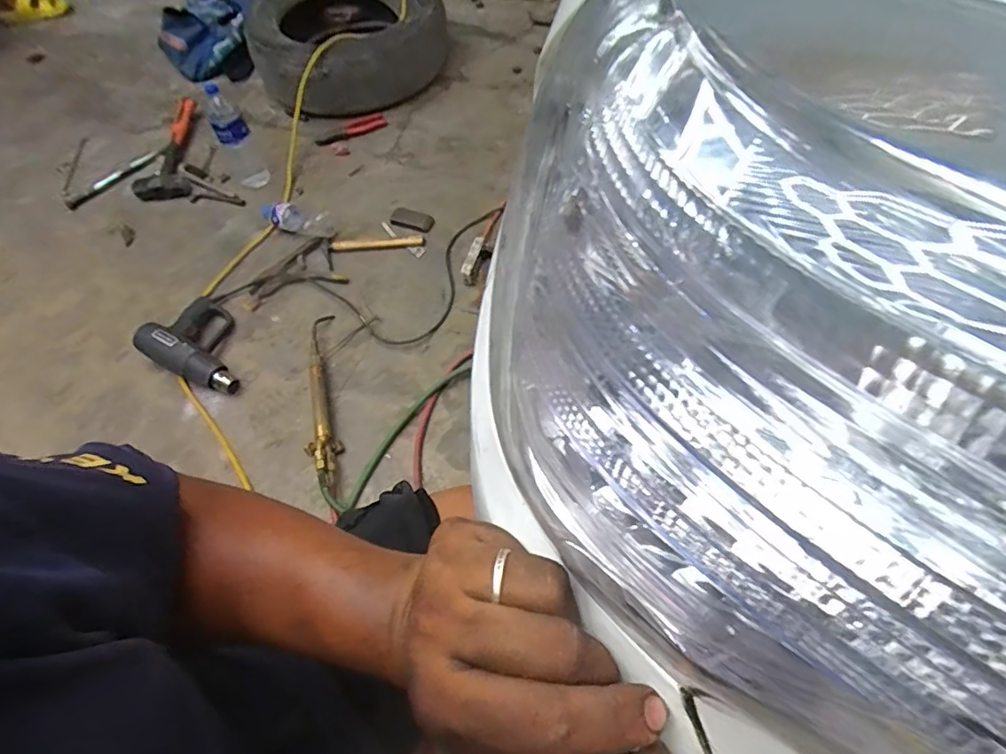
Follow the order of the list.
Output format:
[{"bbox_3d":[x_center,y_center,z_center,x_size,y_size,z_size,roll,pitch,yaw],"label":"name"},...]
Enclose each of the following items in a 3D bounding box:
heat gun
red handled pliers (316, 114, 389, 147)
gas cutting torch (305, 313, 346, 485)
[{"bbox_3d":[-0.601,-0.078,1.101,0.227,0.080,0.167,23,64,21],"label":"heat gun"},{"bbox_3d":[-0.413,-0.675,1.503,0.203,0.016,0.045,-25,59,-12],"label":"red handled pliers"},{"bbox_3d":[-0.338,0.030,1.034,0.056,0.051,0.384,-16,57,-1],"label":"gas cutting torch"}]

